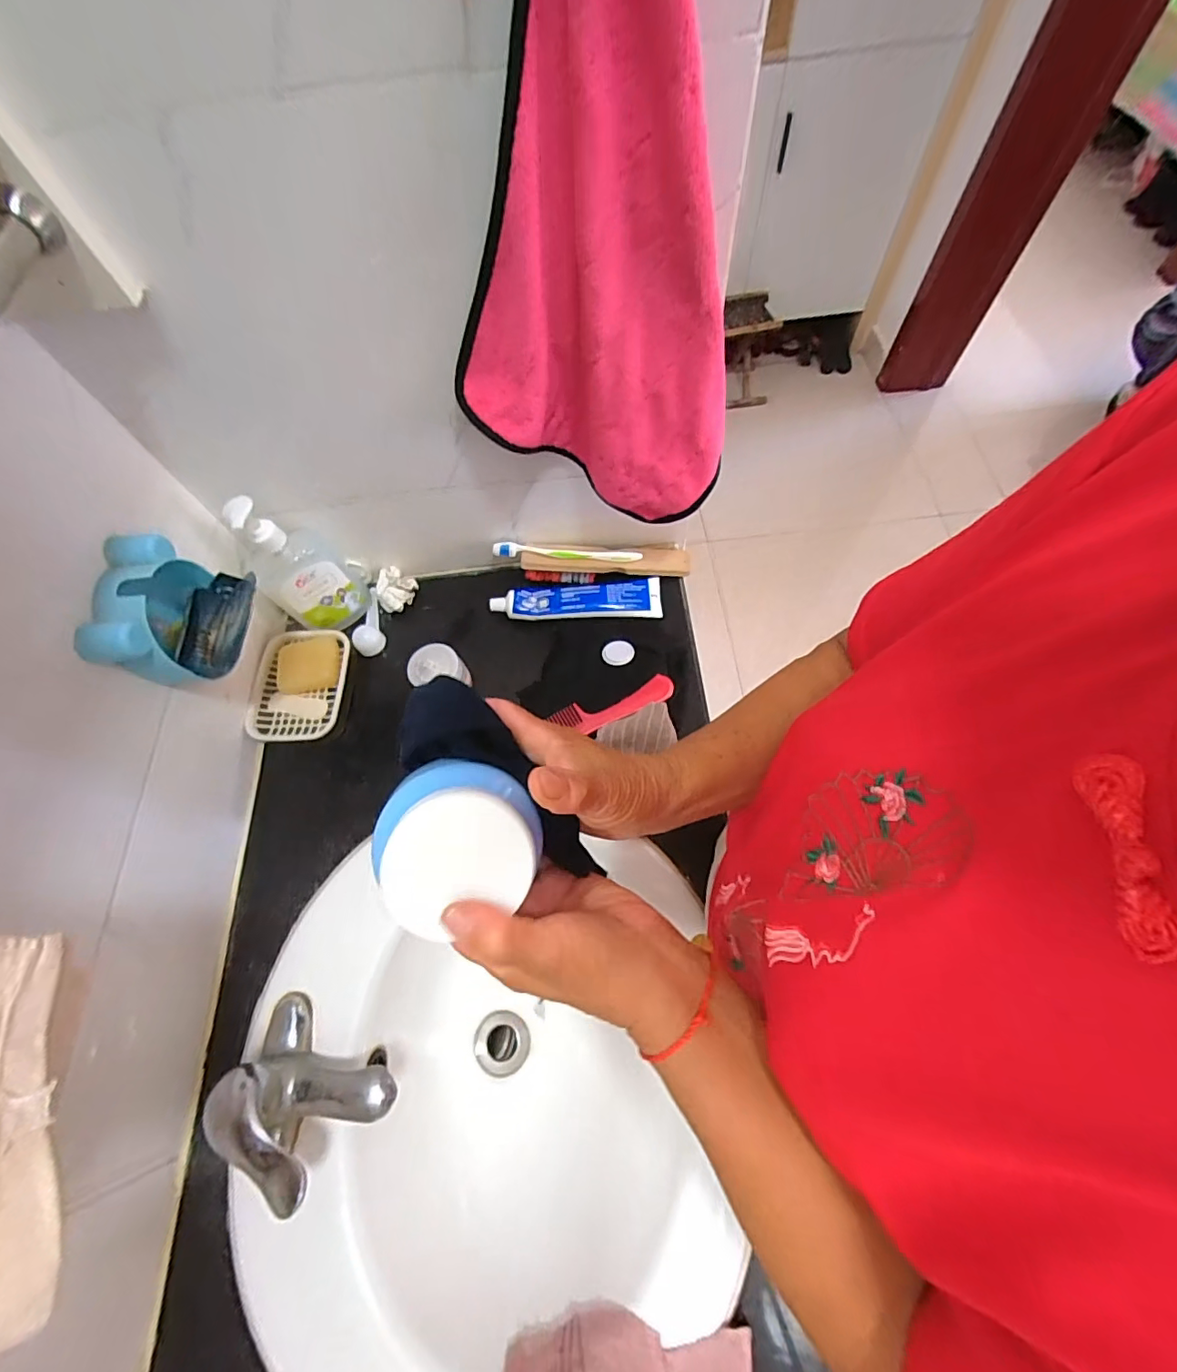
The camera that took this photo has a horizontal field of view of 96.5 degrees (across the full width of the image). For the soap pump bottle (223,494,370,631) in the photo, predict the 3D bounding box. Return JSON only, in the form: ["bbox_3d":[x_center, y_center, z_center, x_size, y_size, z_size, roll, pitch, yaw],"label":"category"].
[{"bbox_3d":[-0.326,-0.137,0.595,0.094,0.183,0.069,-38,69,-12],"label":"soap pump bottle"}]

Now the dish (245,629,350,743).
[{"bbox_3d":[-0.338,-0.003,0.614,0.093,0.024,0.139,-2,66,3],"label":"dish"}]

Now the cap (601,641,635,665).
[{"bbox_3d":[0.035,-0.039,0.608,0.036,0.007,0.033,-1,66,3],"label":"cap"}]

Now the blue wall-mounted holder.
[{"bbox_3d":[-0.359,-0.062,0.475,0.092,0.102,0.113,-6,67,-1],"label":"blue wall-mounted holder"}]

